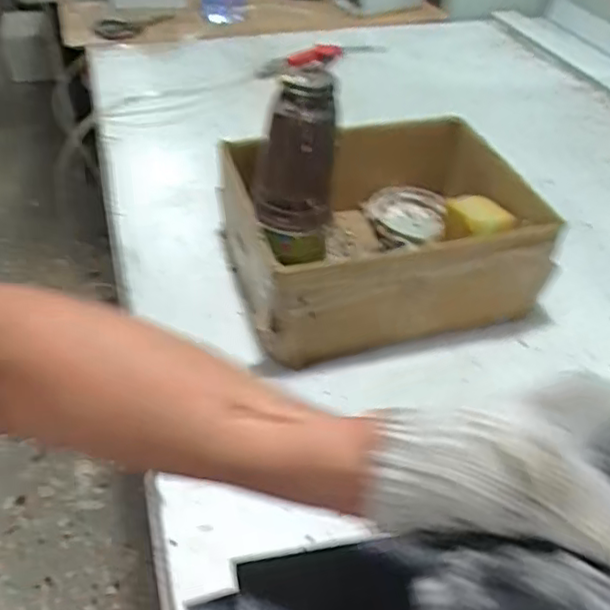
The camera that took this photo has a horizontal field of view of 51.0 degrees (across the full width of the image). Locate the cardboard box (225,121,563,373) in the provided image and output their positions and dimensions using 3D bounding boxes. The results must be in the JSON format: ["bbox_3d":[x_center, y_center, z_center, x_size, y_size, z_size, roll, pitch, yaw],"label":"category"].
[{"bbox_3d":[0.086,-0.088,0.719,0.318,0.122,0.244,-9,44,-13],"label":"cardboard box"}]

